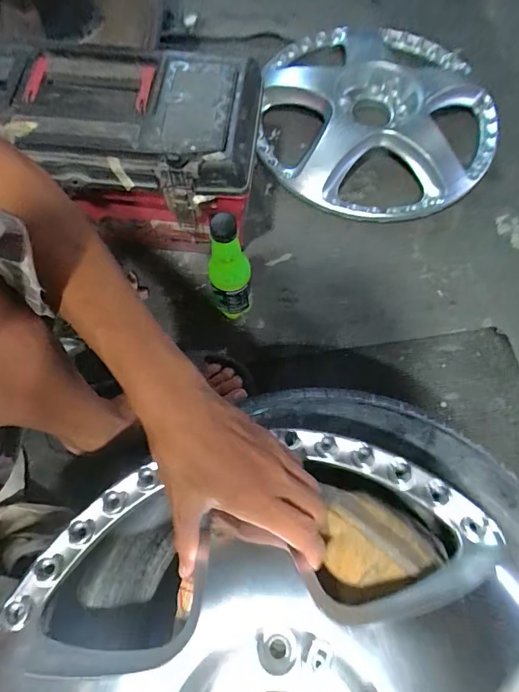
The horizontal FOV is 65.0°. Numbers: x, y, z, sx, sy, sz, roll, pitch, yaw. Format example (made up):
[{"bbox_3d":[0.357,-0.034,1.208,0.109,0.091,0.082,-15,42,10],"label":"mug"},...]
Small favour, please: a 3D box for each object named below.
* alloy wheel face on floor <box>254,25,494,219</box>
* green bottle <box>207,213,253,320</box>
[{"bbox_3d":[0.217,-0.432,0.734,0.418,0.078,0.461,4,72,2],"label":"alloy wheel face on floor"},{"bbox_3d":[-0.039,-0.094,0.546,0.055,0.210,0.049,0,71,1],"label":"green bottle"}]

